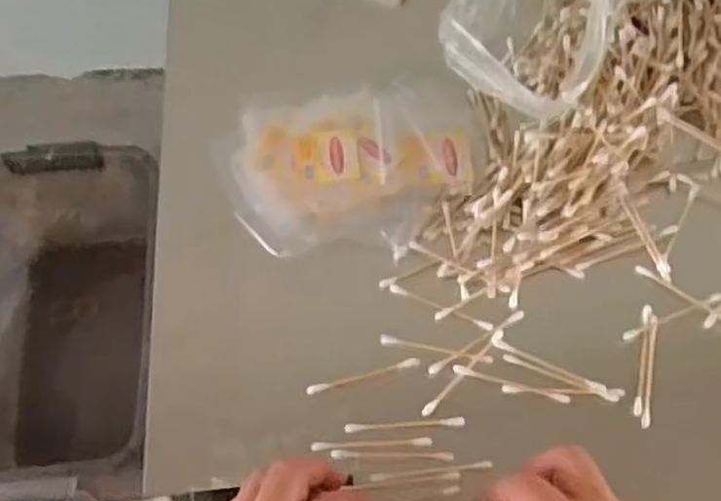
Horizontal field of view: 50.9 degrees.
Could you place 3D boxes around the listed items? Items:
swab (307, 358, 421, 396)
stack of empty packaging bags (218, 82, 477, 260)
[{"bbox_3d":[0.002,0.079,0.477,0.072,0.004,0.007,-14,67,-3],"label":"swab"},{"bbox_3d":[-0.009,-0.060,0.521,0.172,0.018,0.122,0,67,3],"label":"stack of empty packaging bags"}]

